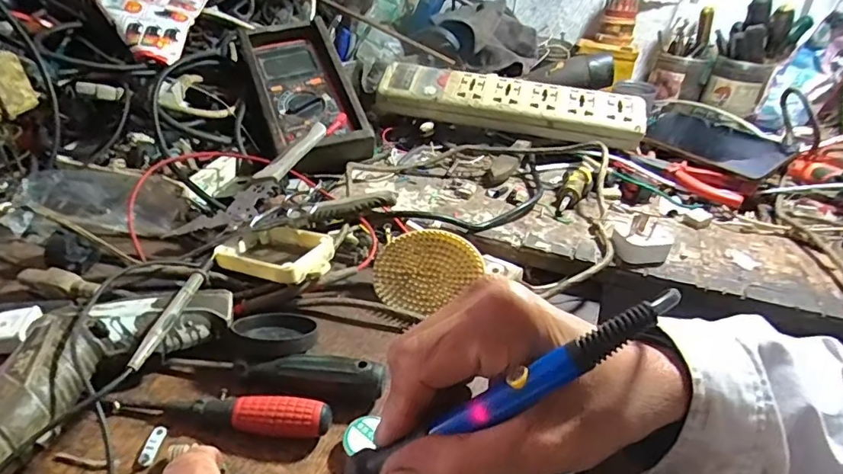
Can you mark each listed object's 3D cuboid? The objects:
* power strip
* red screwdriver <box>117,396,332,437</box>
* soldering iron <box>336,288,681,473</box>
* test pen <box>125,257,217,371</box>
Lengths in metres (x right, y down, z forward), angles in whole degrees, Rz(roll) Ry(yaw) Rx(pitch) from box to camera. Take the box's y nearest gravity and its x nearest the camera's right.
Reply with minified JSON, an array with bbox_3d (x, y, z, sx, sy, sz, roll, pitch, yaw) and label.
[{"bbox_3d":[0.110,-0.170,0.643,0.319,0.033,0.073,11,59,7],"label":"power strip"},{"bbox_3d":[-0.120,0.107,0.319,0.128,0.018,0.021,7,33,4],"label":"red screwdriver"},{"bbox_3d":[0.010,0.080,0.214,0.209,0.015,0.018,-35,31,15],"label":"soldering iron"},{"bbox_3d":[-0.165,0.048,0.346,0.012,0.009,0.109,5,33,0],"label":"test pen"}]

